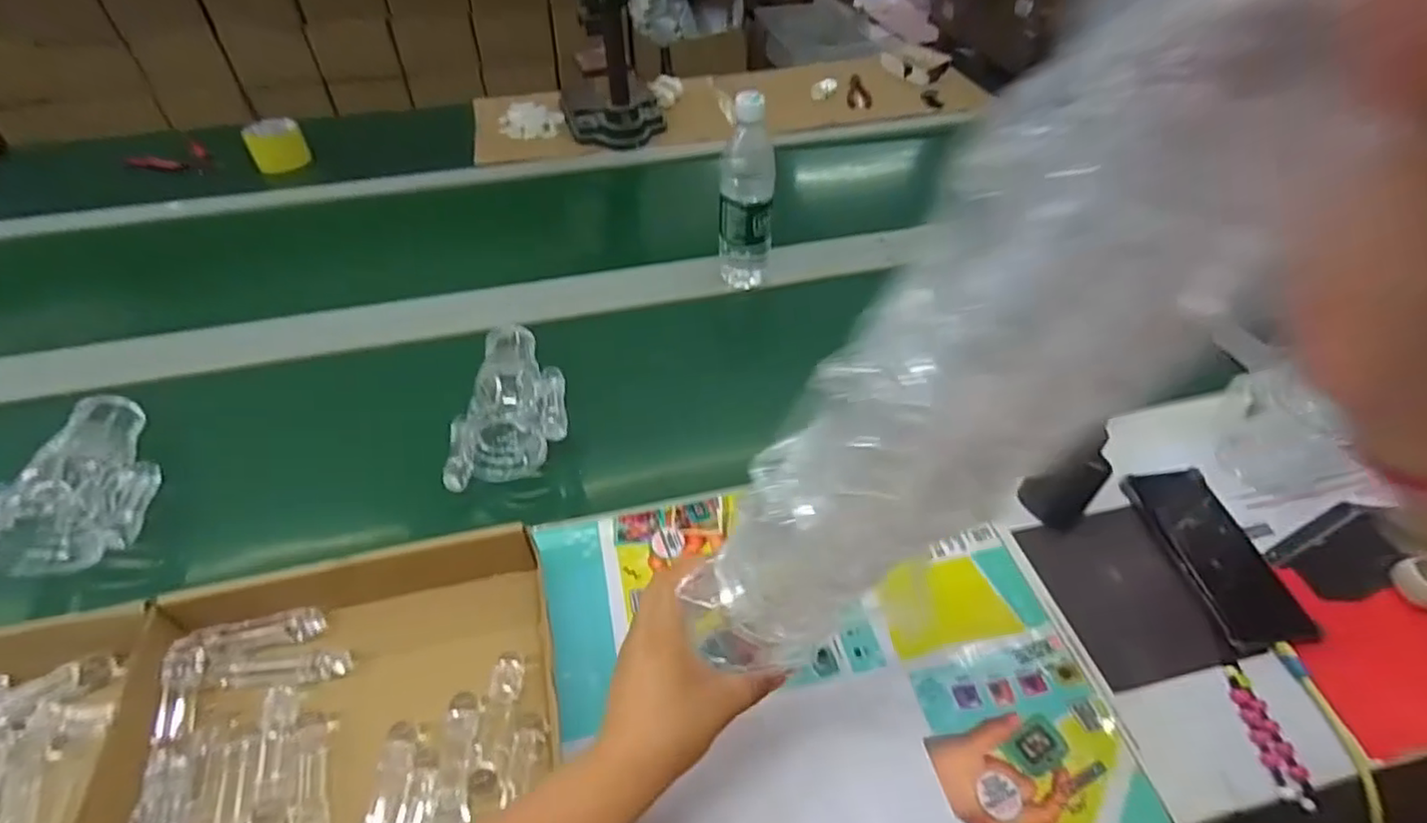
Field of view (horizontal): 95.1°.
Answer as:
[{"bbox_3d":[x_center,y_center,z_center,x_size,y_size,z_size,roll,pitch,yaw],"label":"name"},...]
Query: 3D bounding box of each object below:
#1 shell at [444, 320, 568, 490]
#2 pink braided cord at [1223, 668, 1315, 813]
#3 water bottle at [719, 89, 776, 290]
[{"bbox_3d":[-0.208,-0.021,0.661,0.113,0.069,0.205,-9,47,-8],"label":"shell"},{"bbox_3d":[0.396,0.229,0.467,0.023,0.012,0.092,-1,46,-1],"label":"pink braided cord"},{"bbox_3d":[0.041,-0.236,0.758,0.065,0.223,0.061,-3,46,-3],"label":"water bottle"}]

